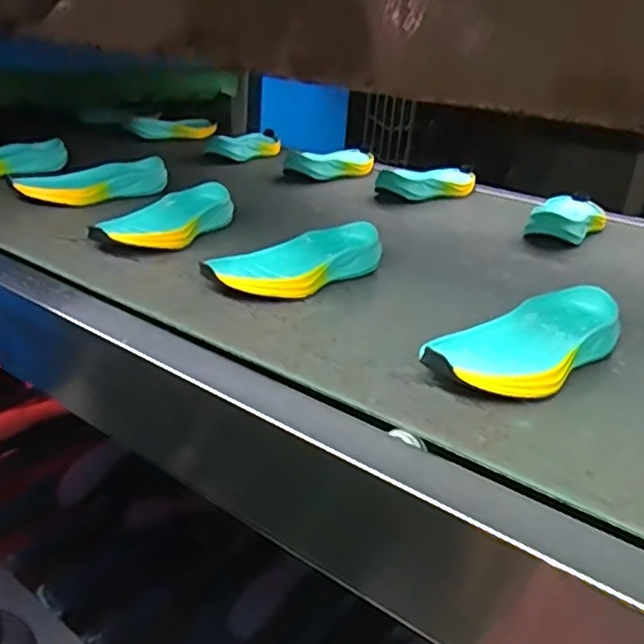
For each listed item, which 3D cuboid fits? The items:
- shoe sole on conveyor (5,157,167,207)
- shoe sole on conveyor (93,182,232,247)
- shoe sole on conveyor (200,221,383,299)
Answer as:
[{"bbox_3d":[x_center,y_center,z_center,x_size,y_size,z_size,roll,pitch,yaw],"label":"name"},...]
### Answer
[{"bbox_3d":[-0.300,-0.189,0.914,0.205,0.045,0.062,-17,32,-40],"label":"shoe sole on conveyor"},{"bbox_3d":[-0.179,-0.117,0.776,0.096,0.043,0.195,12,25,18],"label":"shoe sole on conveyor"},{"bbox_3d":[-0.023,-0.062,0.678,0.080,0.042,0.199,23,30,36],"label":"shoe sole on conveyor"}]

